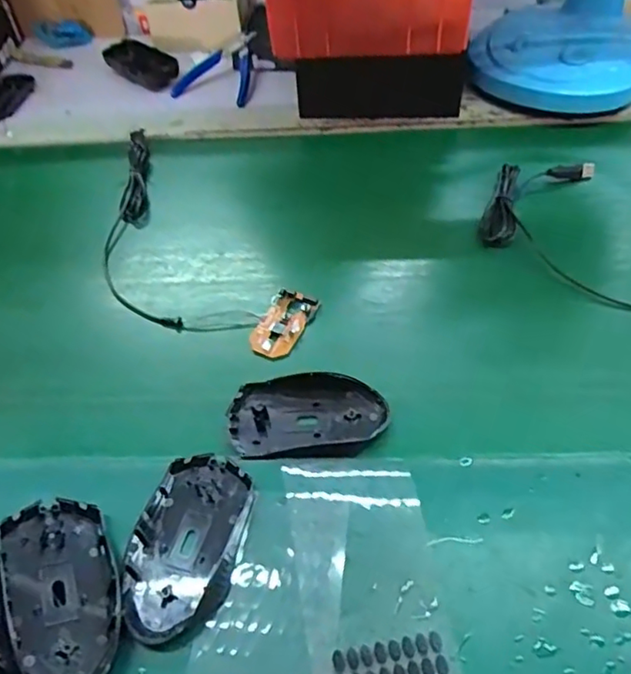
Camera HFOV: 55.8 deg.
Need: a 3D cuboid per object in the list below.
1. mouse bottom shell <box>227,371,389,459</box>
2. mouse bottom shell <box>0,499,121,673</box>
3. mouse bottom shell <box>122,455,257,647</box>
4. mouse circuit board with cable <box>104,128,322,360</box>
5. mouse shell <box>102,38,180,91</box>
[{"bbox_3d":[-0.006,0.057,0.435,0.110,0.013,0.069,-5,52,0],"label":"mouse bottom shell"},{"bbox_3d":[-0.148,0.148,0.348,0.057,0.015,0.113,-4,47,-30],"label":"mouse bottom shell"},{"bbox_3d":[-0.080,0.129,0.374,0.069,0.014,0.113,12,54,13],"label":"mouse bottom shell"},{"bbox_3d":[-0.141,-0.089,0.559,0.128,0.018,0.344,-33,57,-20],"label":"mouse circuit board with cable"},{"bbox_3d":[-0.224,-0.350,0.757,0.108,0.023,0.054,35,62,27],"label":"mouse shell"}]

